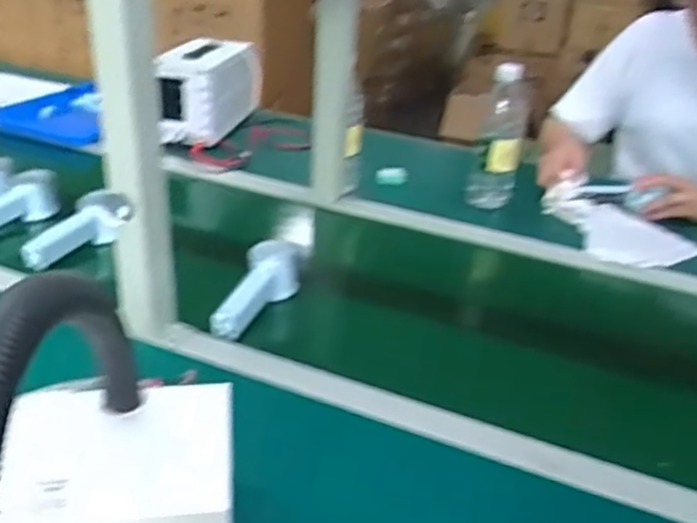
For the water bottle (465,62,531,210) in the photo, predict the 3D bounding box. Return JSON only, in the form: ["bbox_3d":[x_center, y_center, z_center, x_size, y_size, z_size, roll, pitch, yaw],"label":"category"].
[{"bbox_3d":[0.239,-0.193,1.111,0.073,0.219,0.067,6,28,4],"label":"water bottle"}]

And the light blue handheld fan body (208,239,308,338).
[{"bbox_3d":[-0.107,0.030,0.835,0.063,0.045,0.163,12,29,14],"label":"light blue handheld fan body"}]

